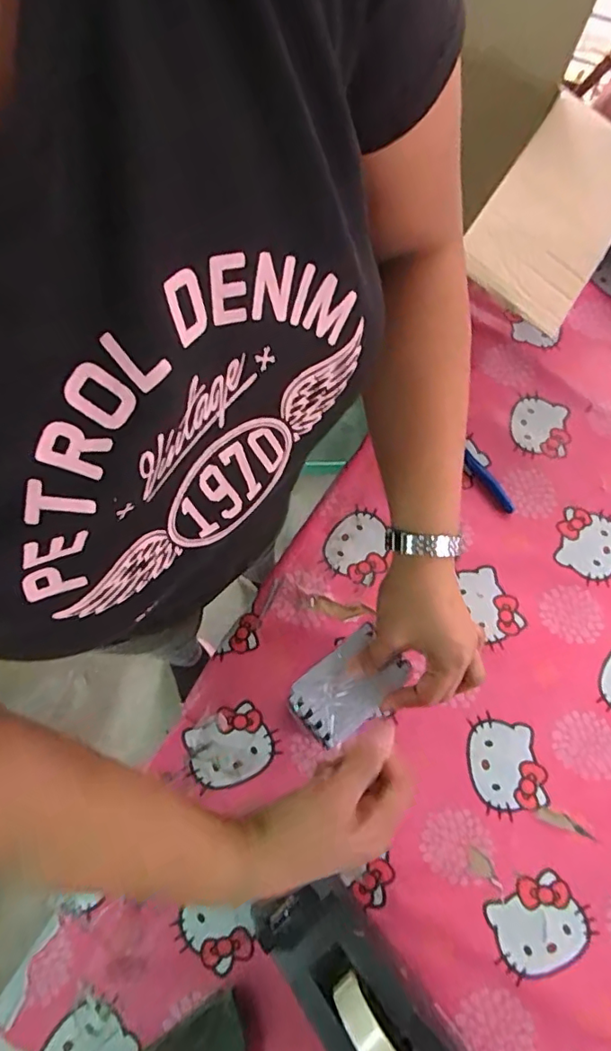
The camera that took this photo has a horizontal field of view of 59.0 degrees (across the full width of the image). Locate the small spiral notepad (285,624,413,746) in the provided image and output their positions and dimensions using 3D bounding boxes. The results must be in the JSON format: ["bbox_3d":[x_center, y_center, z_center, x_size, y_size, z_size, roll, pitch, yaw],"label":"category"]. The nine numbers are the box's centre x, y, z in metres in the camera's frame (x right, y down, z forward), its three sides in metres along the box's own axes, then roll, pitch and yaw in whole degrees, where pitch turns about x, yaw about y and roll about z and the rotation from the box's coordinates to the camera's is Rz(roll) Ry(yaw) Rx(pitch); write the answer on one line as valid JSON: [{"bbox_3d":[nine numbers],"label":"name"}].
[{"bbox_3d":[0.034,0.127,0.431,0.090,0.013,0.055,-38,73,-12],"label":"small spiral notepad"}]

